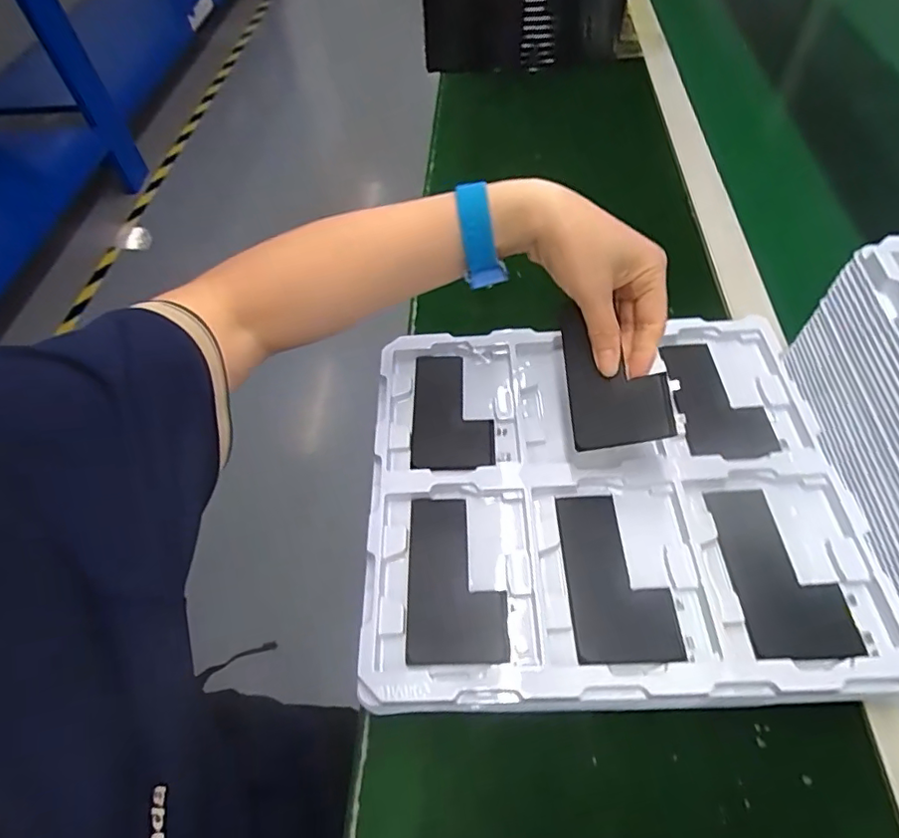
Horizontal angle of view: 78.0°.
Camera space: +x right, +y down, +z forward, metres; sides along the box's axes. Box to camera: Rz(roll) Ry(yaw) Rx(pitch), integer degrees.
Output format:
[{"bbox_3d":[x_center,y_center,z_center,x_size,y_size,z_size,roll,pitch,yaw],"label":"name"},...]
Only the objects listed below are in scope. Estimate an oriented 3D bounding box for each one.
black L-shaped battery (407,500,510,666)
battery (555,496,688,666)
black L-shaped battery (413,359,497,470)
[{"bbox_3d":[0.004,0.101,0.358,0.060,0.004,0.107,-3,55,3],"label":"black L-shaped battery"},{"bbox_3d":[0.105,0.099,0.351,0.061,0.006,0.107,-3,55,3],"label":"battery"},{"bbox_3d":[0.002,-0.007,0.433,0.060,0.009,0.108,-3,55,3],"label":"black L-shaped battery"}]

